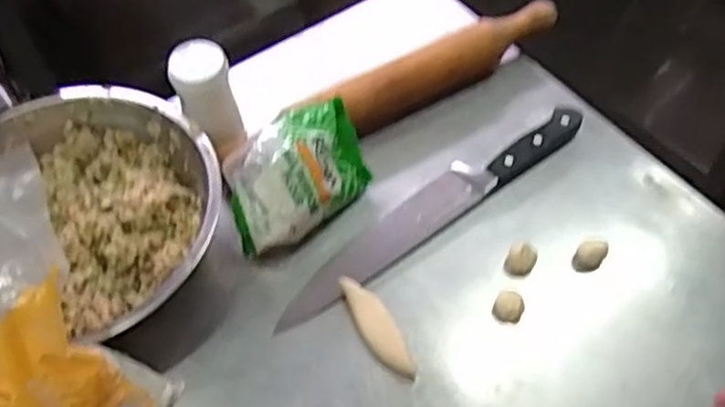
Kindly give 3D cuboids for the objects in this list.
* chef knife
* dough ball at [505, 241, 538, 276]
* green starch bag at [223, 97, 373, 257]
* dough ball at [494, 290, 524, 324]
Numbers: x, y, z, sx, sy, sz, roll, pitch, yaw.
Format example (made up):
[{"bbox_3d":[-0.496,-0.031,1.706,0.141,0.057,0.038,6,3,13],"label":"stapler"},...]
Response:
[{"bbox_3d":[0.064,-0.001,0.625,0.339,0.026,0.046,-32,62,-21],"label":"chef knife"},{"bbox_3d":[0.138,0.049,0.593,0.023,0.024,0.023,1,56,-1],"label":"dough ball"},{"bbox_3d":[-0.057,-0.027,0.597,0.051,0.100,0.131,10,40,44],"label":"green starch bag"},{"bbox_3d":[0.122,0.087,0.571,0.023,0.019,0.022,1,56,-1],"label":"dough ball"}]

